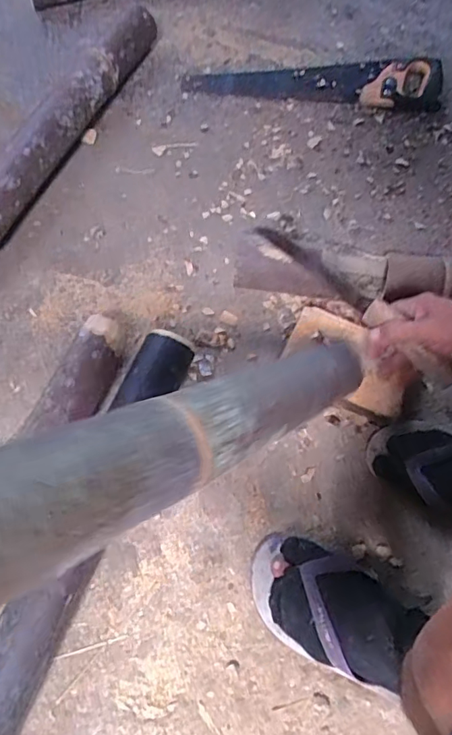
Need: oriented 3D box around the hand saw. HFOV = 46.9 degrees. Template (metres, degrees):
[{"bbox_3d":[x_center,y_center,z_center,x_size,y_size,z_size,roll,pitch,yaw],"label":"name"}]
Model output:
[{"bbox_3d":[0.163,-0.518,0.943,0.464,0.026,0.116,-2,67,-2],"label":"hand saw"}]

